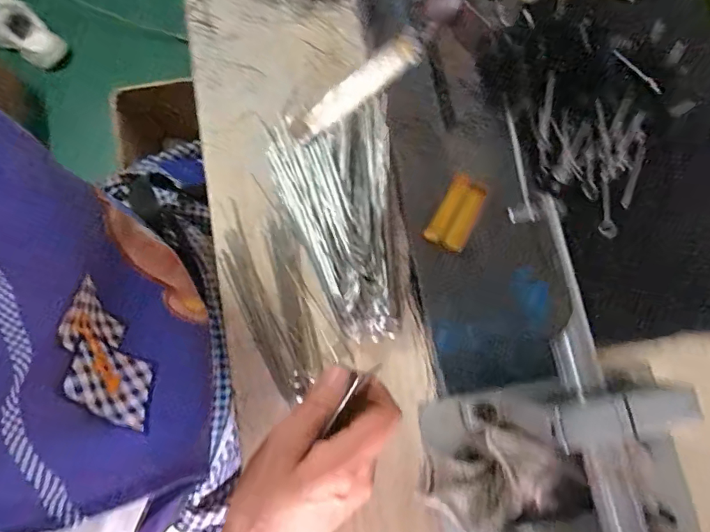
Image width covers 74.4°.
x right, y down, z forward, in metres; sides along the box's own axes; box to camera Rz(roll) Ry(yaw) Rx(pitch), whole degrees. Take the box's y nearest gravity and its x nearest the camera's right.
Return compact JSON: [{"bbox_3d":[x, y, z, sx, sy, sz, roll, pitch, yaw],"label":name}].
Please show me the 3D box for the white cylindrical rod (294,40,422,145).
[{"bbox_3d":[-0.001,-0.106,0.284,0.089,0.011,0.016,-31,78,17],"label":"white cylindrical rod"}]

